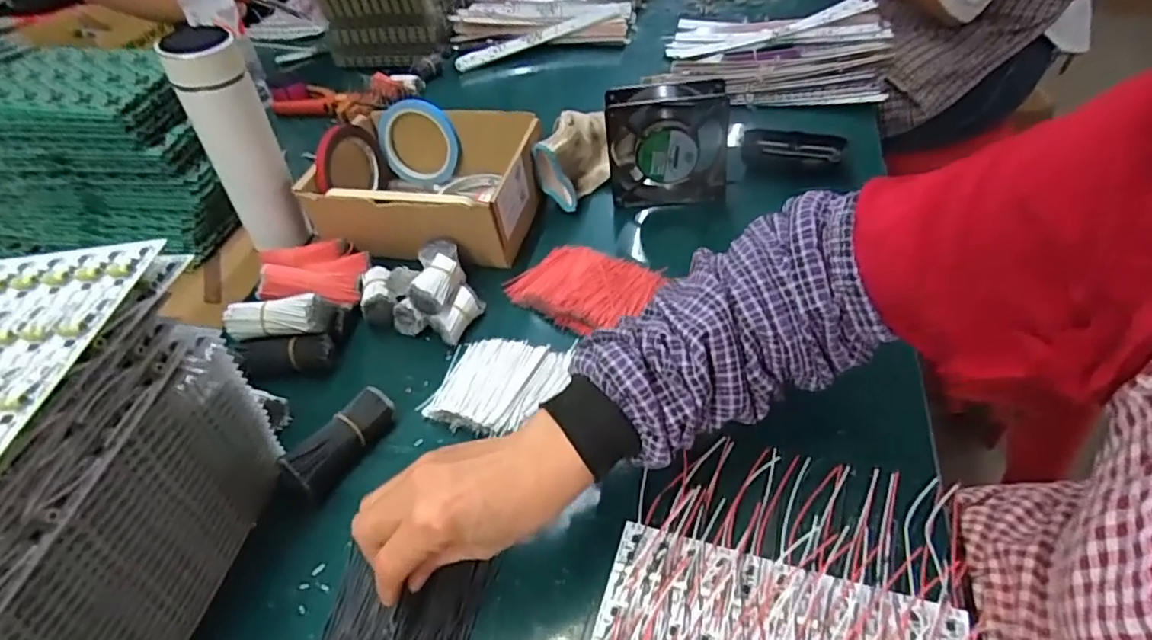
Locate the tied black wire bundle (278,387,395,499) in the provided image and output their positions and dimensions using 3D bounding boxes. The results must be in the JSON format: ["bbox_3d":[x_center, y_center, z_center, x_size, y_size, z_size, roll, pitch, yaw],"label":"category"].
[{"bbox_3d":[-0.176,0.089,0.458,0.030,0.027,0.086,20,49,26],"label":"tied black wire bundle"}]

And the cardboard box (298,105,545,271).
[{"bbox_3d":[-0.154,-0.148,0.648,0.222,0.079,0.170,3,44,11],"label":"cardboard box"}]

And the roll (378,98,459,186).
[{"bbox_3d":[-0.185,-0.205,0.698,0.096,0.094,0.013,15,38,4],"label":"roll"}]

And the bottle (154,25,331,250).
[{"bbox_3d":[-0.329,-0.169,0.601,0.059,0.216,0.052,-2,43,5],"label":"bottle"}]

